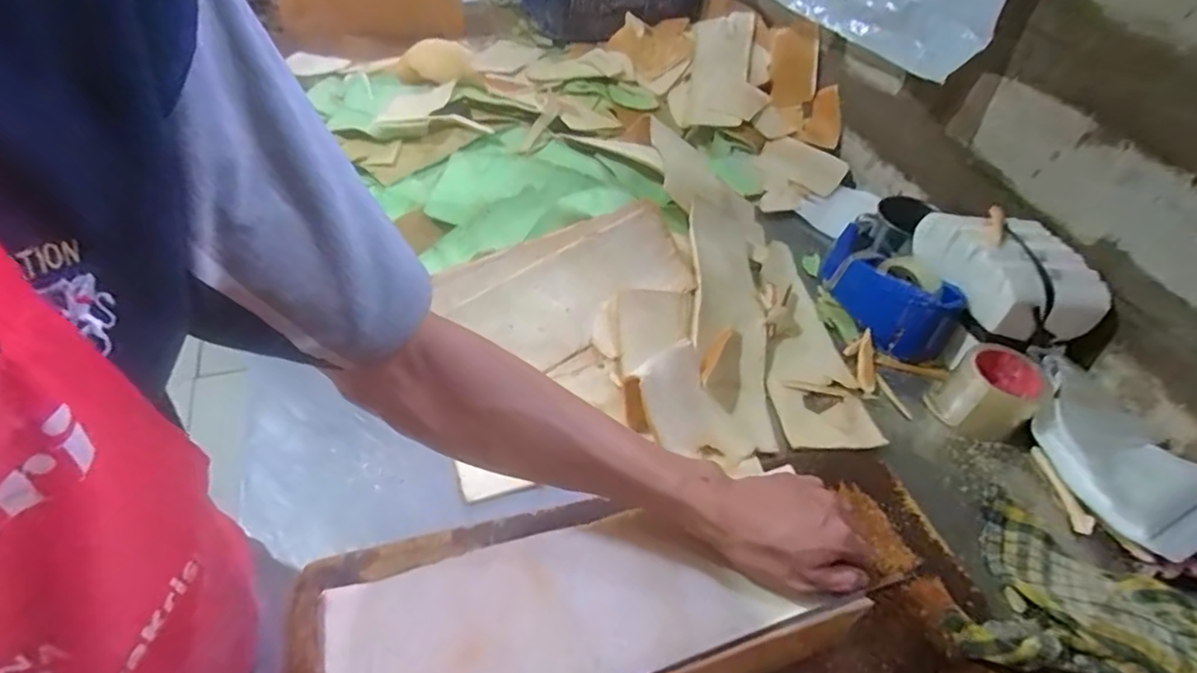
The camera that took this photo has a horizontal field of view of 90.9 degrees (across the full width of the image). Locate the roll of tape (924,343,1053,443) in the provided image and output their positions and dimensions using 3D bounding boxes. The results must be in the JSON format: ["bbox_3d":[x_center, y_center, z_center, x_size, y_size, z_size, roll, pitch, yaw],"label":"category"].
[{"bbox_3d":[0.482,0.070,0.727,0.099,0.072,0.093,-24,54,-29],"label":"roll of tape"}]

